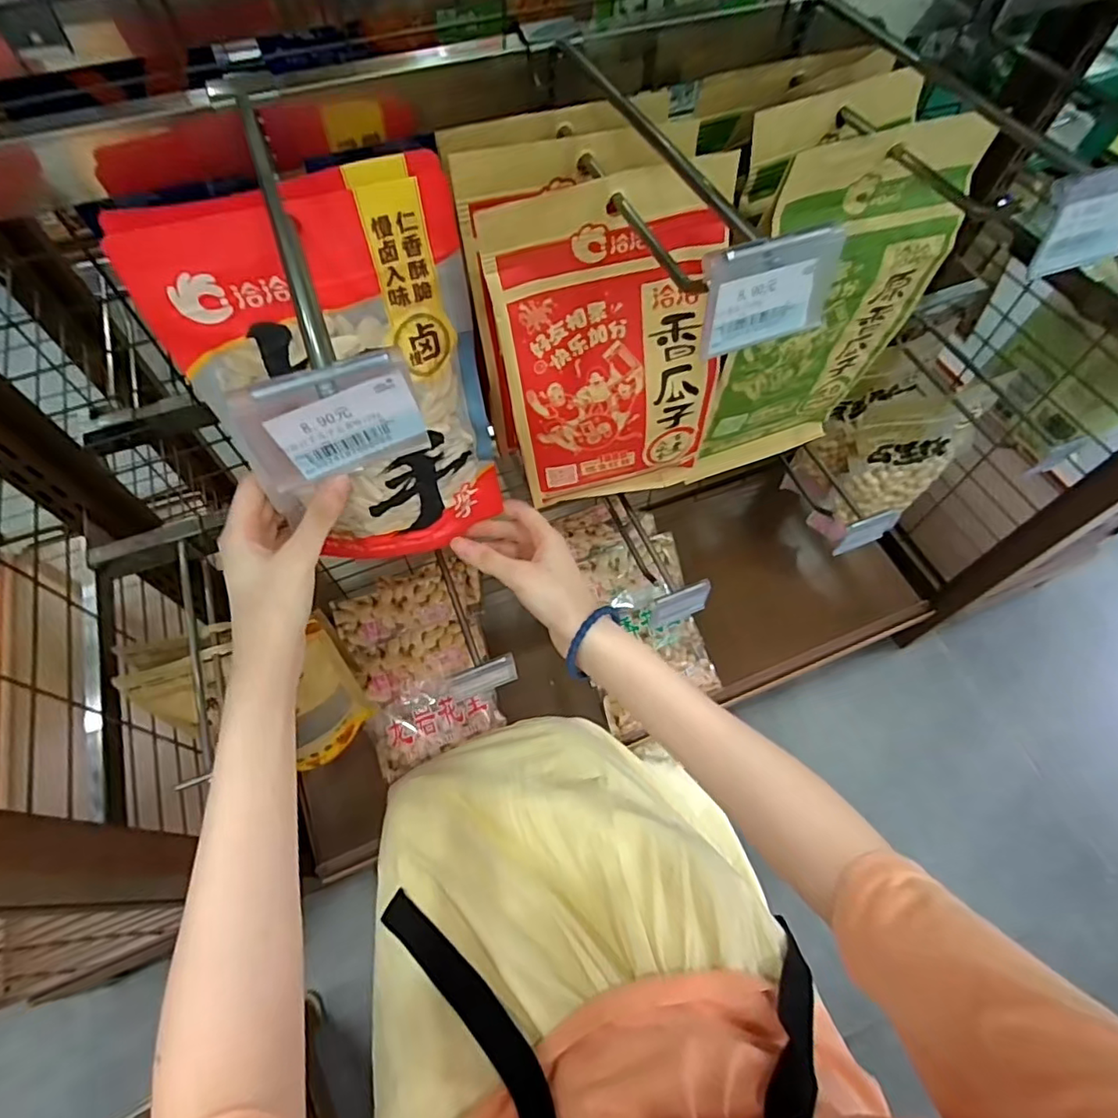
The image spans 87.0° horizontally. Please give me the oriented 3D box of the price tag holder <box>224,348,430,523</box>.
[{"bbox_3d":[-0.066,-0.039,0.175,0.050,0.040,0.009,-21,65,-10],"label":"price tag holder"}]

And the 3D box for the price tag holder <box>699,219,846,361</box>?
[{"bbox_3d":[0.070,-0.088,0.196,0.047,0.034,0.005,-19,50,-10],"label":"price tag holder"}]

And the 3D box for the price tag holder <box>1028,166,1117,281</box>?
[{"bbox_3d":[0.206,-0.130,0.227,0.044,0.034,0.007,-15,38,0],"label":"price tag holder"}]

